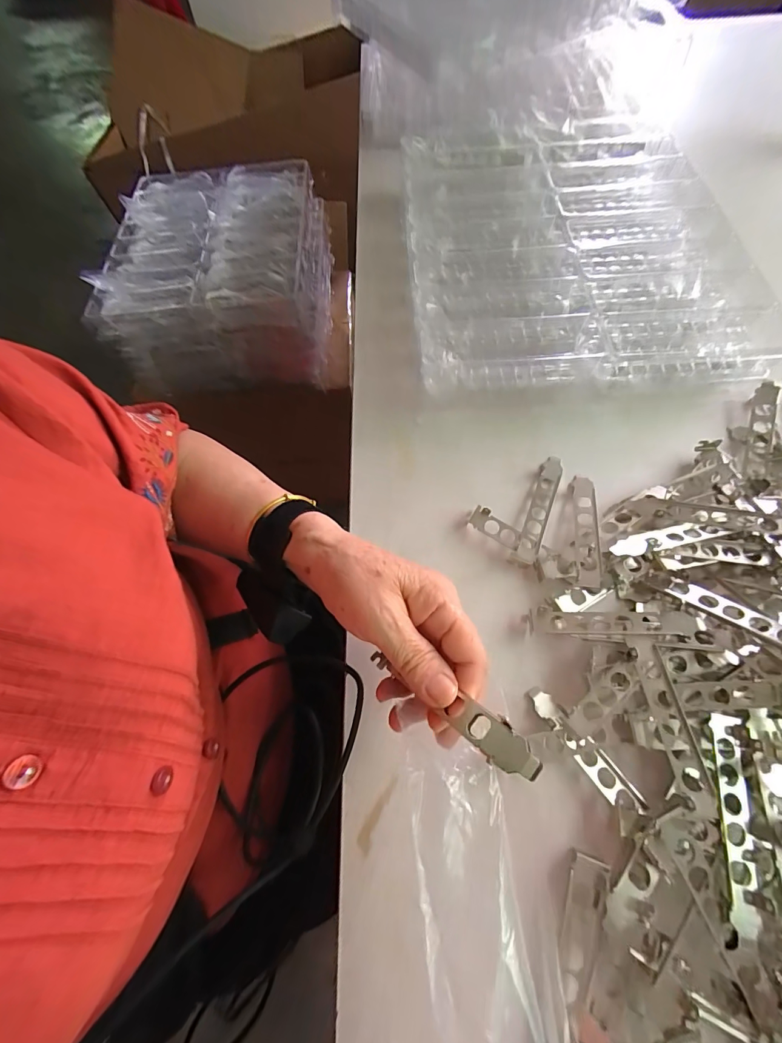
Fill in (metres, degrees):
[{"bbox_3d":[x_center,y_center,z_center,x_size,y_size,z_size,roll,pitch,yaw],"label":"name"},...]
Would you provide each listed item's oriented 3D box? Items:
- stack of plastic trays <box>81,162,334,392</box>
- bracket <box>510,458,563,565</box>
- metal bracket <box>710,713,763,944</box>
[{"bbox_3d":[-0.301,-0.465,0.778,0.342,0.177,0.397,-4,65,1],"label":"stack of plastic trays"},{"bbox_3d":[0.135,-0.013,0.368,0.020,0.007,0.114,20,67,13],"label":"bracket"},{"bbox_3d":[0.213,0.183,0.250,0.020,0.008,0.115,7,65,7],"label":"metal bracket"}]

